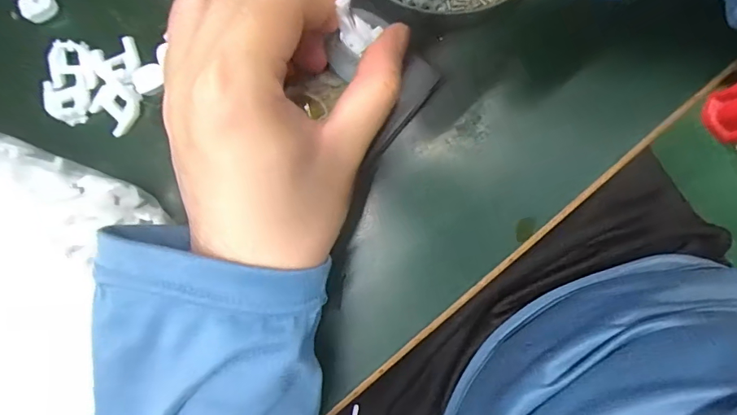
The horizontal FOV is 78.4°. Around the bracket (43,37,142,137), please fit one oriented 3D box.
[{"bbox_3d":[-0.143,-0.062,0.232,0.046,0.010,0.046,-4,91,4],"label":"bracket"}]

